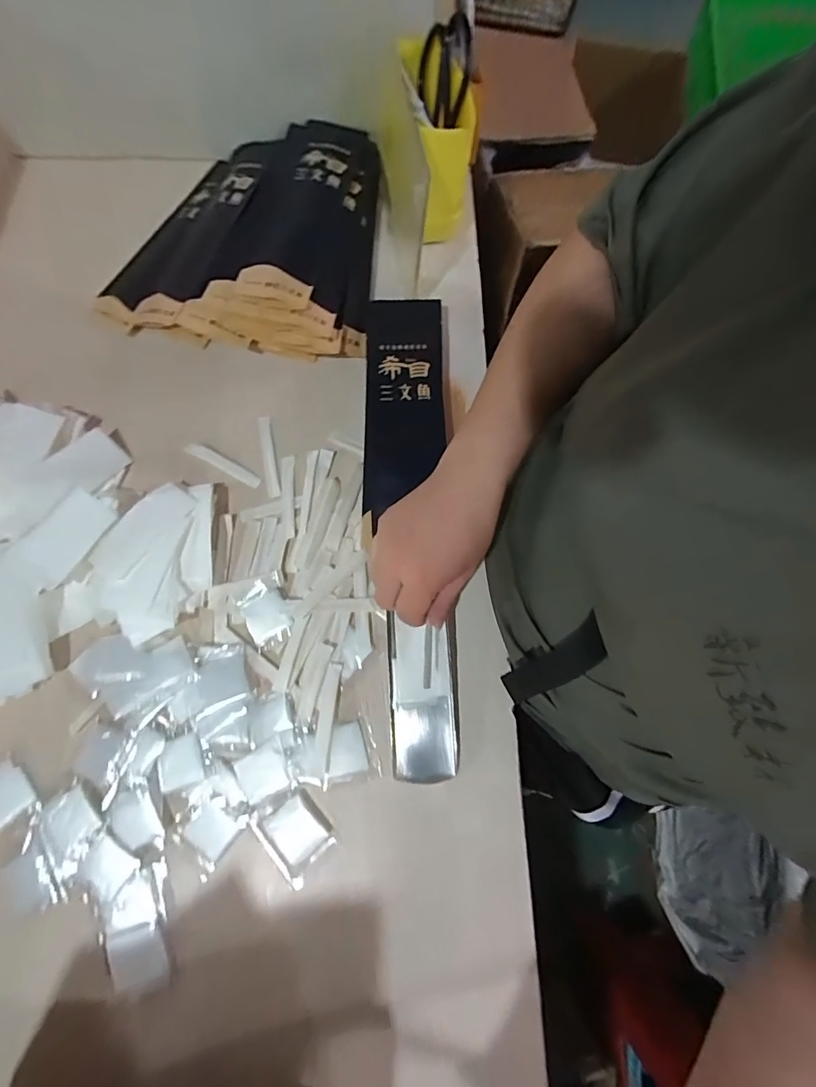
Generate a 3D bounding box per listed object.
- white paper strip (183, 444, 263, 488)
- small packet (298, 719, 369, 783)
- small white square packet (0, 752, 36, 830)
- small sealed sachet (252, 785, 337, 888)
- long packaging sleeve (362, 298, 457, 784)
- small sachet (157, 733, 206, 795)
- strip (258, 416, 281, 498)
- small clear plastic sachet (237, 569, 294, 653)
[{"bbox_3d":[-0.186,-0.081,0.458,0.081,0.004,0.013,28,83,-2],"label":"white paper strip"},{"bbox_3d":[-0.065,0.180,0.388,0.056,0.006,0.043,-14,75,-6],"label":"small packet"},{"bbox_3d":[-0.338,0.209,0.379,0.046,0.006,0.036,44,77,10],"label":"small white square packet"},{"bbox_3d":[-0.092,0.236,0.369,0.052,0.006,0.062,-35,78,-11],"label":"small sealed sachet"},{"bbox_3d":[0.002,-0.033,0.430,0.085,0.025,0.465,-3,77,-3],"label":"long packaging sleeve"},{"bbox_3d":[-0.193,0.185,0.384,0.037,0.004,0.040,-14,75,-6],"label":"small sachet"},{"bbox_3d":[-0.143,-0.090,0.465,0.013,0.009,0.088,-11,75,-5],"label":"strip"},{"bbox_3d":[-0.128,0.062,0.414,0.046,0.008,0.062,-26,77,-9],"label":"small clear plastic sachet"}]

